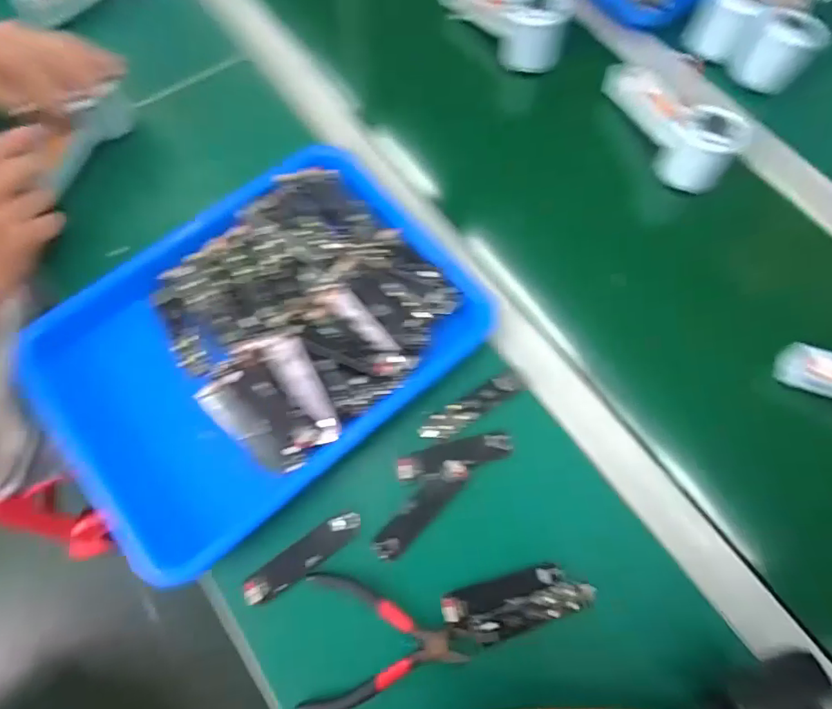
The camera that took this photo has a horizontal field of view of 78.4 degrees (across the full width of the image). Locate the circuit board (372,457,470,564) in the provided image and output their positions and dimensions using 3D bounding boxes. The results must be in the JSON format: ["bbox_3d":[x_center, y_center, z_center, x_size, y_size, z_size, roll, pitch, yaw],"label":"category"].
[{"bbox_3d":[0.004,0.121,0.402,0.023,0.014,0.093,40,74,17],"label":"circuit board"}]

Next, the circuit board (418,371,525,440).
[{"bbox_3d":[0.047,0.043,0.430,0.095,0.014,0.021,-31,69,-11],"label":"circuit board"}]

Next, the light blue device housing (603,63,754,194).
[{"bbox_3d":[0.249,-0.238,0.515,0.046,0.071,0.165,-29,69,-10],"label":"light blue device housing"}]

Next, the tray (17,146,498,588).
[{"bbox_3d":[-0.129,-0.018,0.431,0.335,0.042,0.248,-39,71,-14],"label":"tray"}]

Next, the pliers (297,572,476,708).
[{"bbox_3d":[-0.023,0.207,0.371,0.115,0.013,0.085,-2,67,1],"label":"pliers"}]

